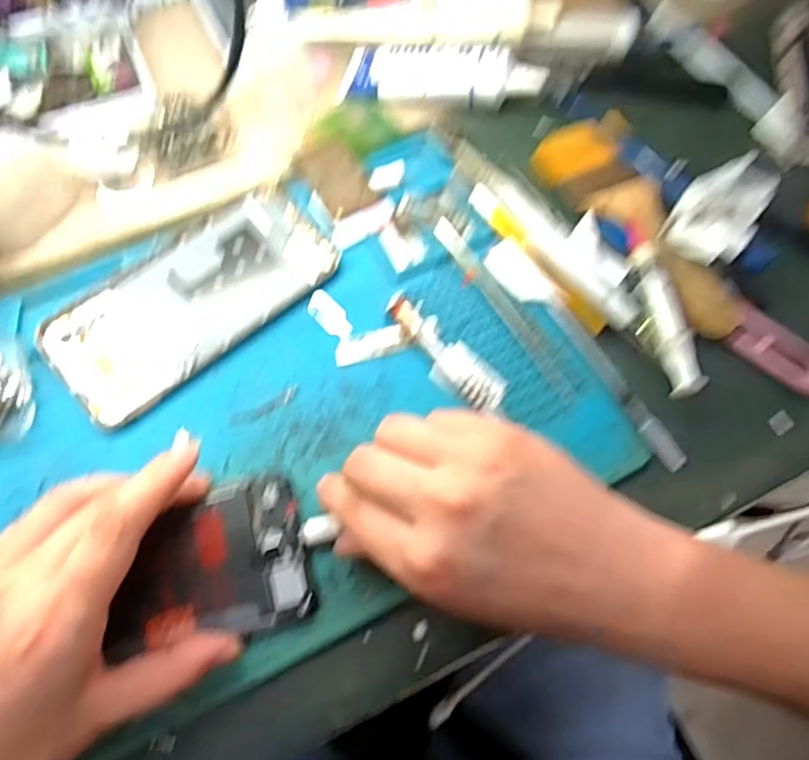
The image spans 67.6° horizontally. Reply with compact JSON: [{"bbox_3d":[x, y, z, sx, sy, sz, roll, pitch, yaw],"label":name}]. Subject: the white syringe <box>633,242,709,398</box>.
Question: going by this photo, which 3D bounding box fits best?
[{"bbox_3d":[0.145,-0.035,0.337,0.016,0.016,0.091,-7,69,-4],"label":"white syringe"}]

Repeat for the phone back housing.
[{"bbox_3d":[-0.119,-0.047,0.344,0.160,0.005,0.072,-38,75,-15],"label":"phone back housing"}]

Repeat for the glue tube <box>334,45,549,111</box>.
[{"bbox_3d":[0.024,-0.203,0.399,0.132,0.028,0.039,17,70,5],"label":"glue tube"}]

